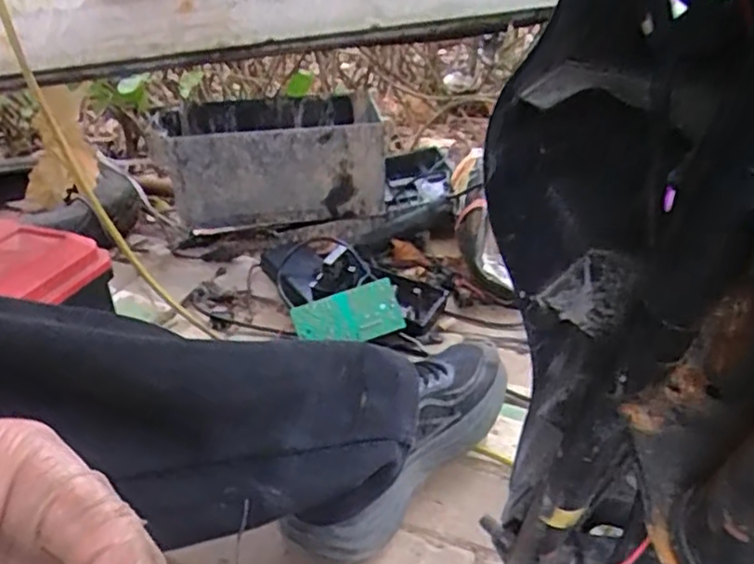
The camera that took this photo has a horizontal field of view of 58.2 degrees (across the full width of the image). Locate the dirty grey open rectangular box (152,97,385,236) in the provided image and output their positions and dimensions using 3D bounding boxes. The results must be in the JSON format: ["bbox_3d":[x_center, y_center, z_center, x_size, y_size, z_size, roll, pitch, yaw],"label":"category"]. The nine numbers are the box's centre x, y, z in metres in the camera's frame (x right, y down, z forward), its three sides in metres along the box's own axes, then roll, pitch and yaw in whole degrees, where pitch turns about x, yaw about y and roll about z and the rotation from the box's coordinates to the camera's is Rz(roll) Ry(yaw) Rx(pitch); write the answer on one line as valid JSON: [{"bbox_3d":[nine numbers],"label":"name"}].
[{"bbox_3d":[-0.168,-0.203,1.127,0.335,0.159,0.250,-6,33,-2],"label":"dirty grey open rectangular box"}]

